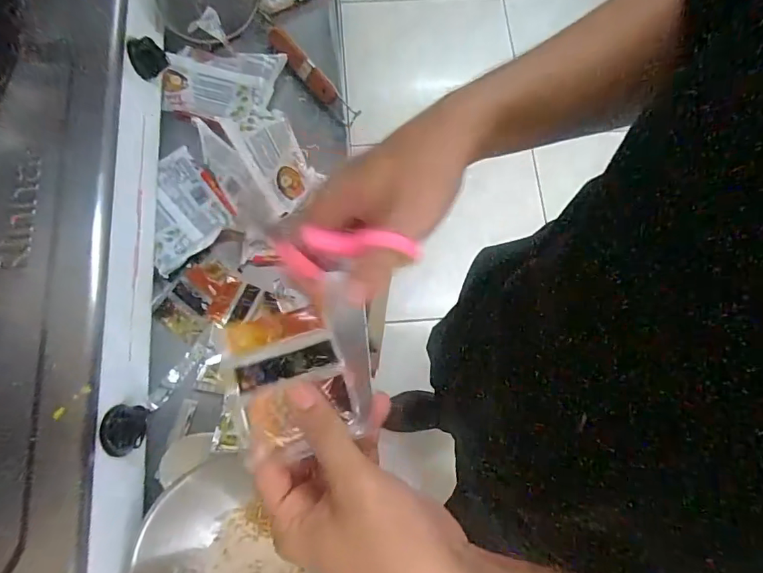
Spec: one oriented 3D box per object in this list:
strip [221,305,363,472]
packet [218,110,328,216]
[{"bbox_3d":[-0.053,0.053,0.279,0.063,0.017,0.079,-19,75,-7],"label":"strip"},{"bbox_3d":[-0.122,-0.151,0.548,0.063,0.021,0.138,-30,76,-10],"label":"packet"}]

